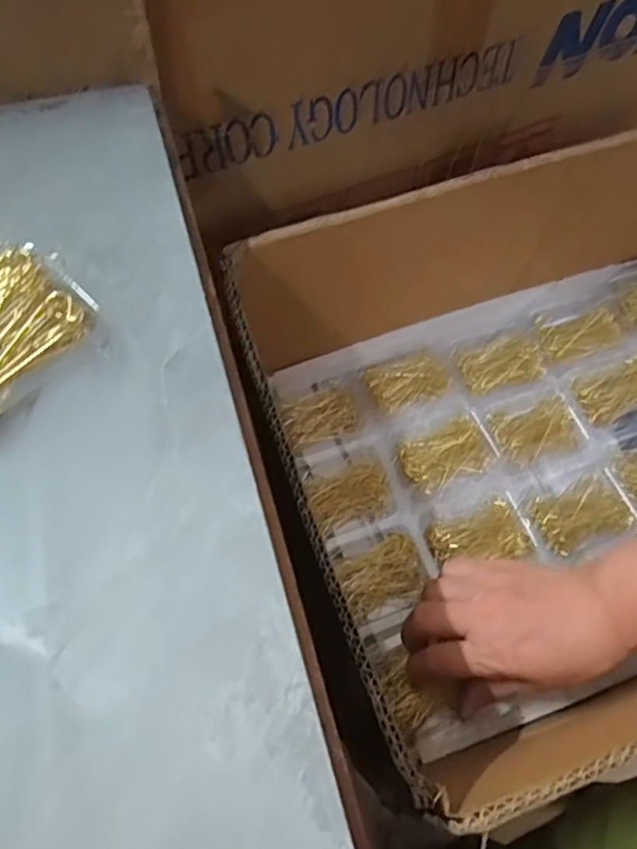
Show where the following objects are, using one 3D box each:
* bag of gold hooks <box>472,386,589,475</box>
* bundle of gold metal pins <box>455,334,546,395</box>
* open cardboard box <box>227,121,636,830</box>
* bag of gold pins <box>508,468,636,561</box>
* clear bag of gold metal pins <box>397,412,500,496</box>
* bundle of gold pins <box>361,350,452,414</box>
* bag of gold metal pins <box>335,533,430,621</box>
[{"bbox_3d":[0.175,0.002,0.505,0.079,0.017,0.065,-20,65,-11],"label":"bag of gold hooks"},{"bbox_3d":[0.158,-0.055,0.530,0.071,0.012,0.045,-15,64,-9],"label":"bundle of gold metal pins"},{"bbox_3d":[0.290,-0.049,0.448,0.656,0.185,0.312,-18,64,-10],"label":"open cardboard box"},{"bbox_3d":[0.196,0.064,0.466,0.082,0.014,0.059,-17,64,-10],"label":"bag of gold pins"},{"bbox_3d":[0.101,0.022,0.485,0.072,0.014,0.046,-23,65,-12],"label":"clear bag of gold metal pins"},{"bbox_3d":[0.076,-0.040,0.522,0.073,0.020,0.044,-18,64,-10],"label":"bundle of gold pins"},{"bbox_3d":[0.046,0.110,0.446,0.063,0.019,0.045,-21,65,-11],"label":"bag of gold metal pins"}]

